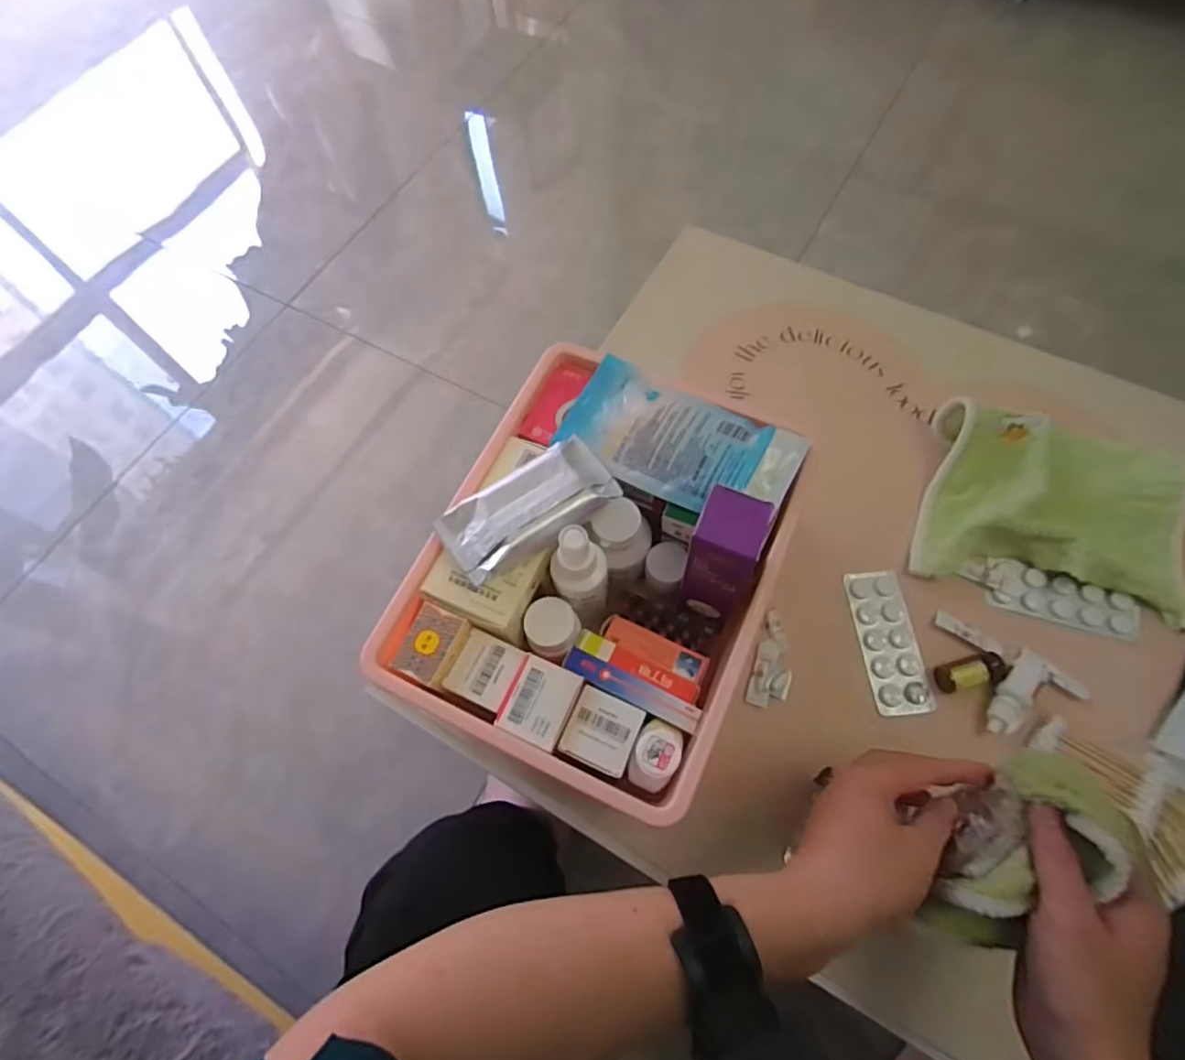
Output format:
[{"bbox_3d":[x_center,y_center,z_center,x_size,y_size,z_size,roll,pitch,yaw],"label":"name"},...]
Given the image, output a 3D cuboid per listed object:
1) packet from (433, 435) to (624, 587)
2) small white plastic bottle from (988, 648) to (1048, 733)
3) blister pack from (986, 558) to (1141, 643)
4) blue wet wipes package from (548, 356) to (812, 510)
[{"bbox_3d":[-0.045,-0.015,0.446,0.124,0.033,0.059,-34,69,-11],"label":"packet"},{"bbox_3d":[0.331,0.125,0.479,0.024,0.015,0.077,33,71,16],"label":"small white plastic bottle"},{"bbox_3d":[0.394,0.057,0.516,0.115,0.012,0.045,16,67,10],"label":"blister pack"},{"bbox_3d":[0.065,-0.068,0.471,0.174,0.020,0.088,27,69,14],"label":"blue wet wipes package"}]

